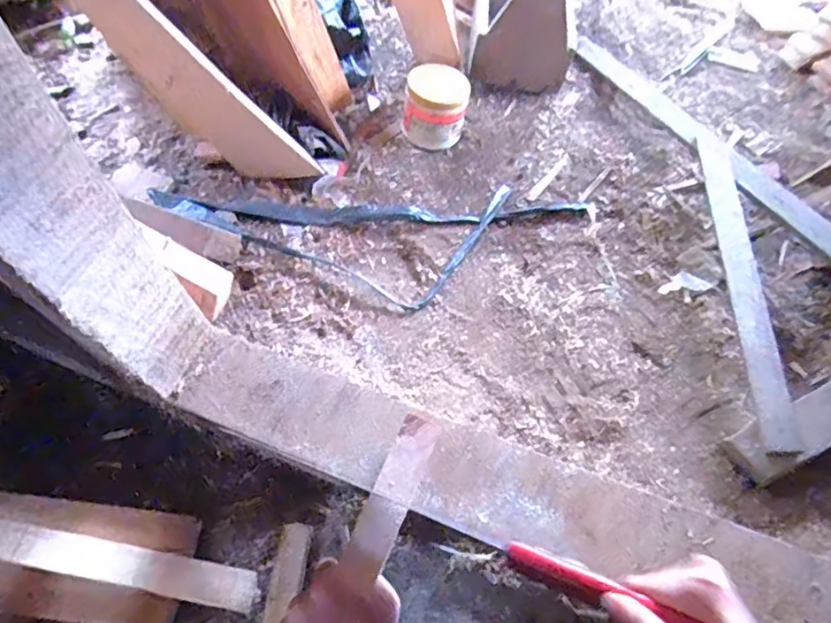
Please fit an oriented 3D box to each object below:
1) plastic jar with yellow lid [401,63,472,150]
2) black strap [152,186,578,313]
[{"bbox_3d":[0.032,-0.329,0.900,0.103,0.100,0.087,11,57,2],"label":"plastic jar with yellow lid"},{"bbox_3d":[-0.035,-0.105,0.783,0.616,0.047,0.203,-7,58,-7],"label":"black strap"}]

